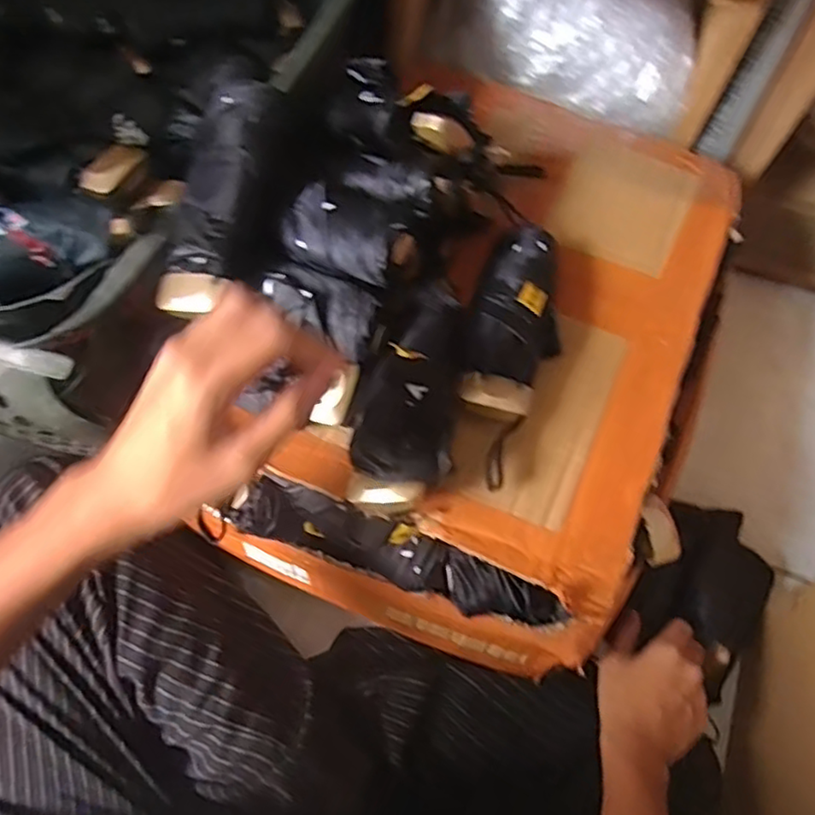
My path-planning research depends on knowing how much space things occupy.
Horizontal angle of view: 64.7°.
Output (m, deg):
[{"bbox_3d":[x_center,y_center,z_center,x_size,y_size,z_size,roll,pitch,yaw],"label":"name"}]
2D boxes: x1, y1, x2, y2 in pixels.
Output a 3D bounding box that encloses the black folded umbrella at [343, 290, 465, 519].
[{"bbox_3d":[0.000,-0.013,0.438,0.068,0.034,0.167,9,64,2],"label":"black folded umbrella"}]

